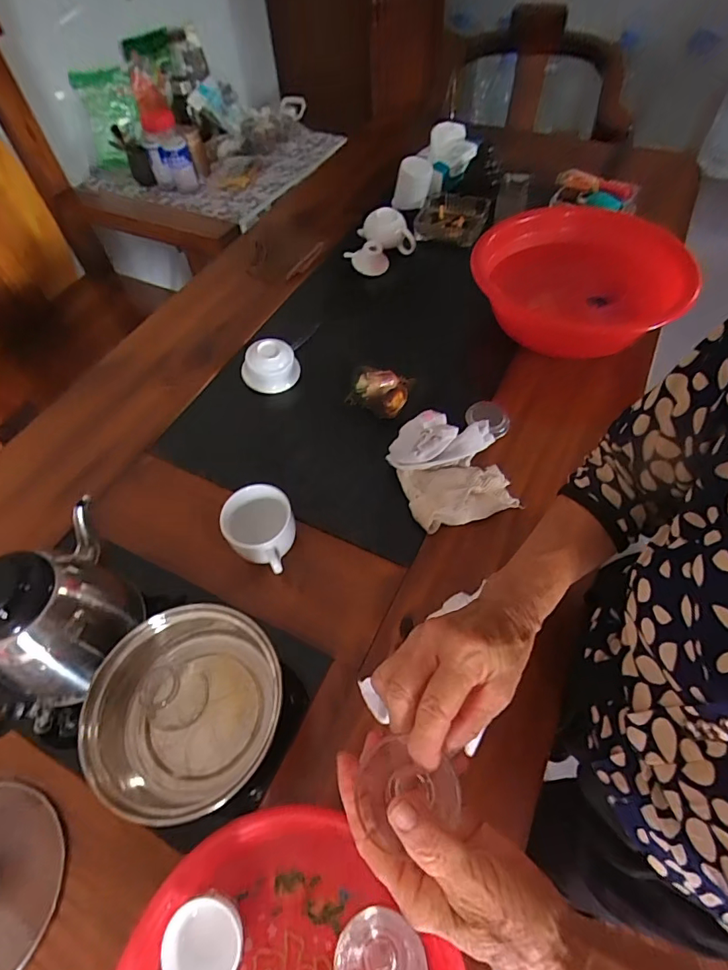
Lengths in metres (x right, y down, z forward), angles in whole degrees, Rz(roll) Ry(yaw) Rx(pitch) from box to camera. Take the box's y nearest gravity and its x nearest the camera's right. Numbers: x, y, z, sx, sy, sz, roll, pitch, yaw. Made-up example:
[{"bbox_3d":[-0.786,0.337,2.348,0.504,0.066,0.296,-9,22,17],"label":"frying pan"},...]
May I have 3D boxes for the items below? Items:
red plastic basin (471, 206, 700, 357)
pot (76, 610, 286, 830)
[{"bbox_3d":[0.330,-0.332,0.757,0.294,0.092,0.294,-1,57,2],"label":"red plastic basin"},{"bbox_3d":[-0.170,0.193,0.438,0.179,0.079,0.171,-1,57,2],"label":"pot"}]

